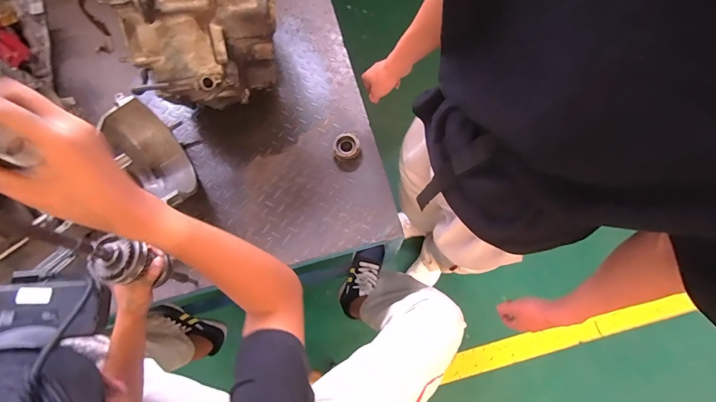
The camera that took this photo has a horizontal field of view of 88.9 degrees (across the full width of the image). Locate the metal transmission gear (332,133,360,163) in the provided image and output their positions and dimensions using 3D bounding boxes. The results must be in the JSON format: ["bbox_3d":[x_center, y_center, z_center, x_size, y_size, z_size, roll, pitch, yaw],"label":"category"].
[{"bbox_3d":[-0.029,-0.132,0.884,0.067,0.025,0.067,-1,72,2],"label":"metal transmission gear"}]

